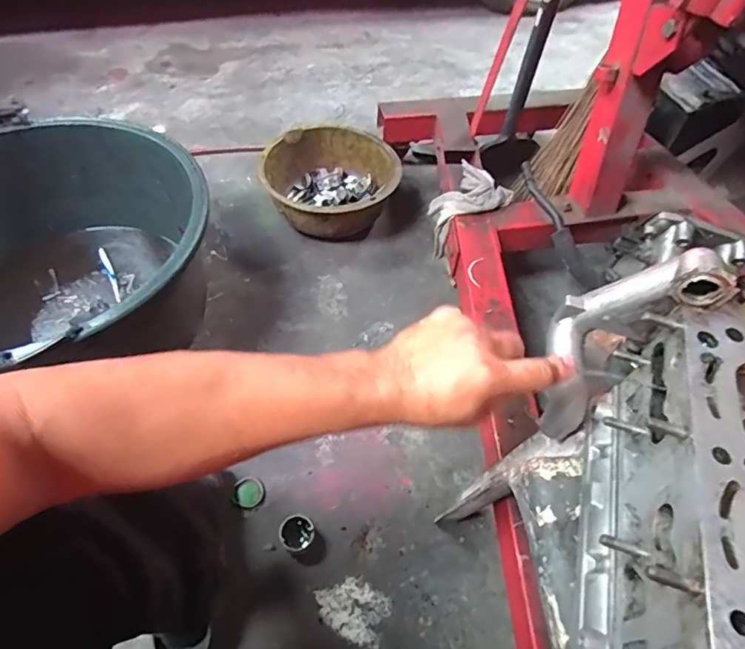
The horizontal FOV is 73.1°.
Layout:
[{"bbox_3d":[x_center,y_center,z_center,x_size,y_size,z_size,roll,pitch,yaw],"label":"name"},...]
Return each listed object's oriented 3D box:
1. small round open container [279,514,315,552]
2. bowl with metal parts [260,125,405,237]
[{"bbox_3d":[-0.117,0.324,0.781,0.054,0.014,0.051,1,53,-1],"label":"small round open container"},{"bbox_3d":[-0.094,-0.321,1.177,0.289,0.138,0.279,1,53,-1],"label":"bowl with metal parts"}]

